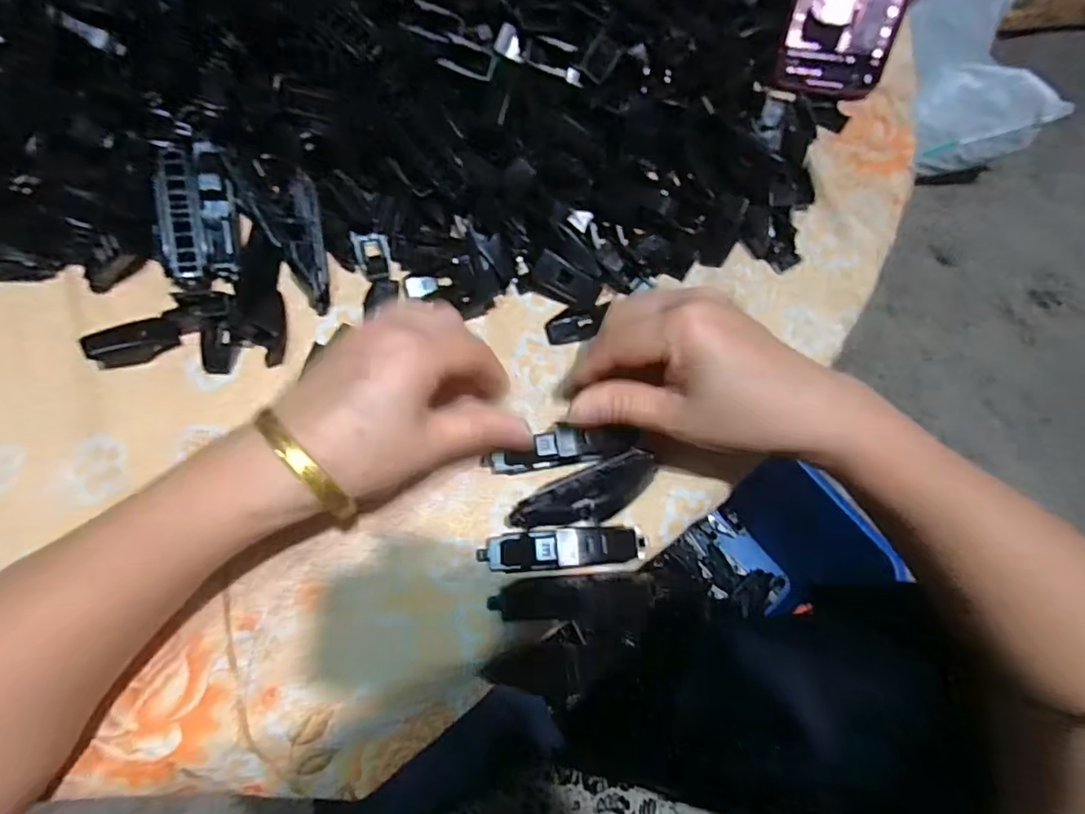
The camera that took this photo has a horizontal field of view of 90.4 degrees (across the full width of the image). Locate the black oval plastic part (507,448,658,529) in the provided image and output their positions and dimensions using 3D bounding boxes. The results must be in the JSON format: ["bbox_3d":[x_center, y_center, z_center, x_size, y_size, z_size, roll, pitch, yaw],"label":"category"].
[{"bbox_3d":[0.023,0.046,0.275,0.078,0.017,0.027,-24,73,-10],"label":"black oval plastic part"}]

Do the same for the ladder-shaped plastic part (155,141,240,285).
[{"bbox_3d":[-0.197,-0.112,0.309,0.035,0.019,0.081,-5,86,-3],"label":"ladder-shaped plastic part"}]

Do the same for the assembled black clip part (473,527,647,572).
[{"bbox_3d":[0.010,0.071,0.271,0.081,0.006,0.019,-4,70,-3],"label":"assembled black clip part"}]

